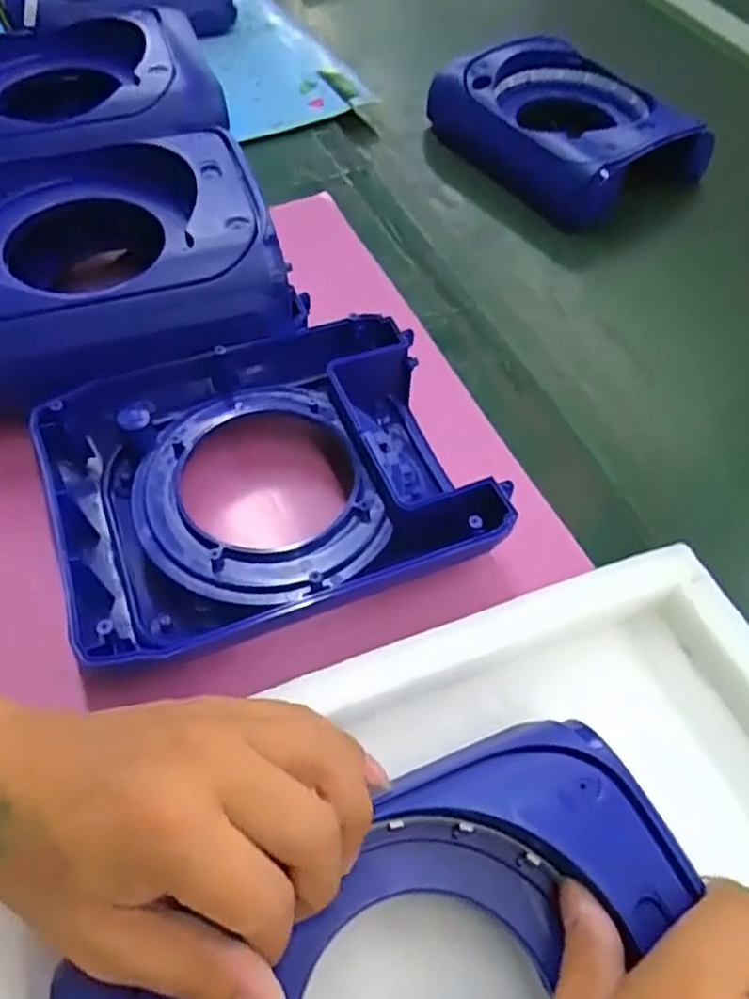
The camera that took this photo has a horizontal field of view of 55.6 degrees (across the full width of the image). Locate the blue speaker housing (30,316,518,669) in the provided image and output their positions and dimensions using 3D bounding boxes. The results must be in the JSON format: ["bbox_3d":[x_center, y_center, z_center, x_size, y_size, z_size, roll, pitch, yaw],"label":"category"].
[{"bbox_3d":[-0.063,-0.005,0.396,0.224,0.066,0.173,-16,58,-14],"label":"blue speaker housing"}]

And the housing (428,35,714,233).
[{"bbox_3d":[0.183,-0.351,0.667,0.185,0.060,0.217,-26,60,-20],"label":"housing"}]

